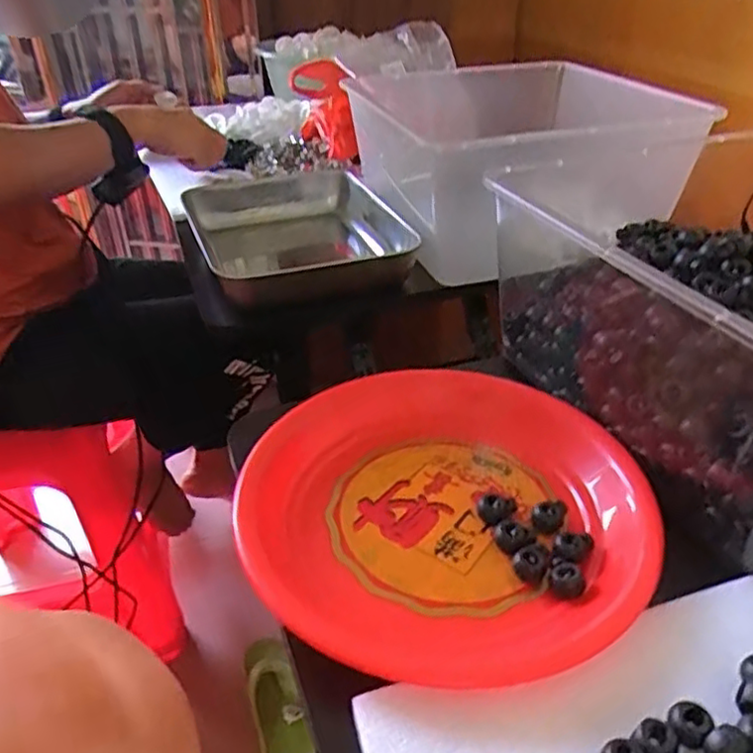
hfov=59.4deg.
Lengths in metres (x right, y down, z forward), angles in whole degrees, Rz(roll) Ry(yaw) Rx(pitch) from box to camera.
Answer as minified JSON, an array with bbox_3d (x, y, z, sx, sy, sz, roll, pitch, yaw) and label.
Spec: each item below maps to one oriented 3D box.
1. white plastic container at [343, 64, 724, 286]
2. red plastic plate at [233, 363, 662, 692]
[{"bbox_3d":[0.138,-0.241,0.722,0.279,0.134,0.336,-12,36,-8],"label":"white plastic container"},{"bbox_3d":[0.035,0.066,0.377,0.215,0.045,0.215,-4,35,3],"label":"red plastic plate"}]

